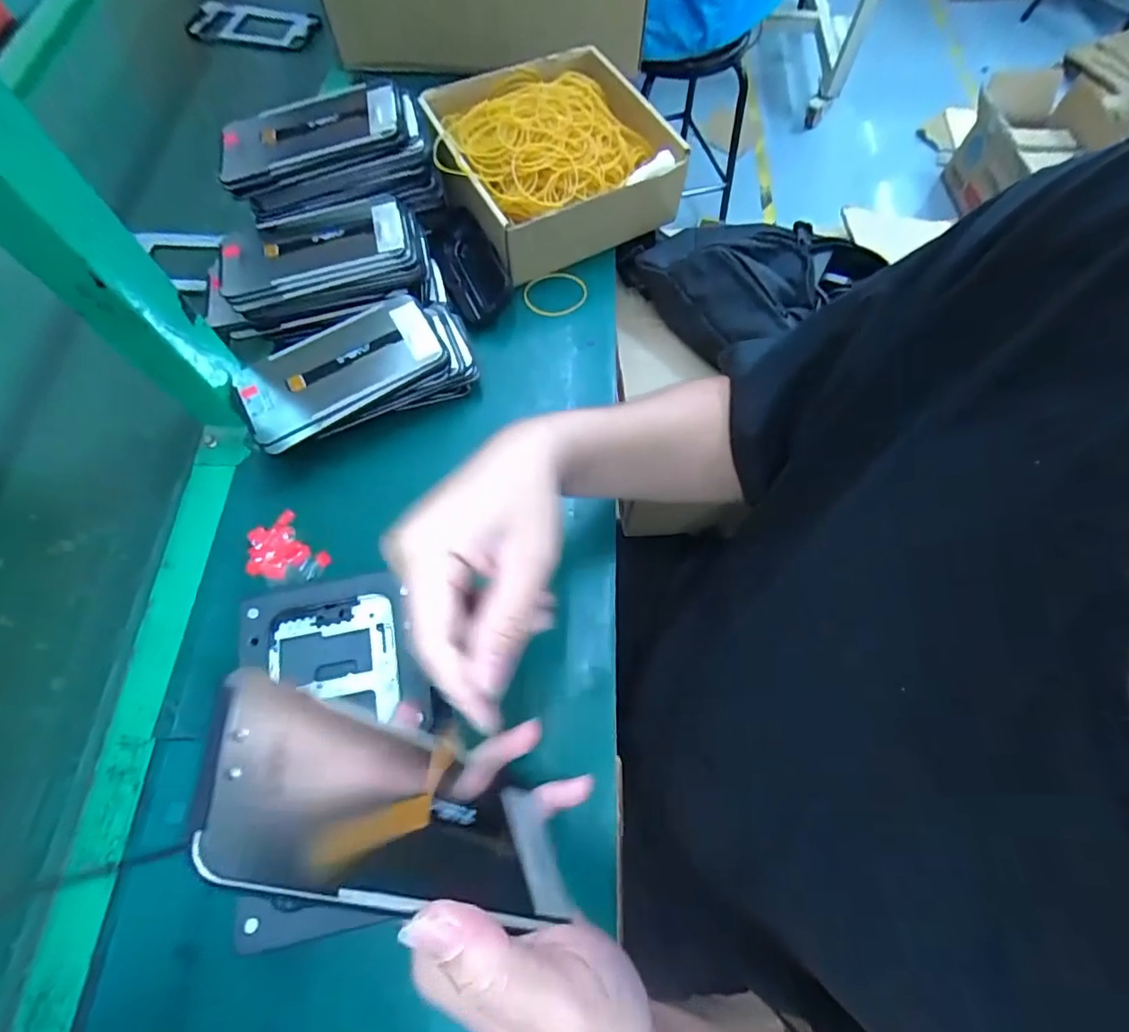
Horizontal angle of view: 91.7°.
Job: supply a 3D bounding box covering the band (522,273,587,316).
[{"bbox_3d":[-0.009,-0.214,0.524,0.060,0.008,0.053,-2,68,-2],"label":"band"}]

